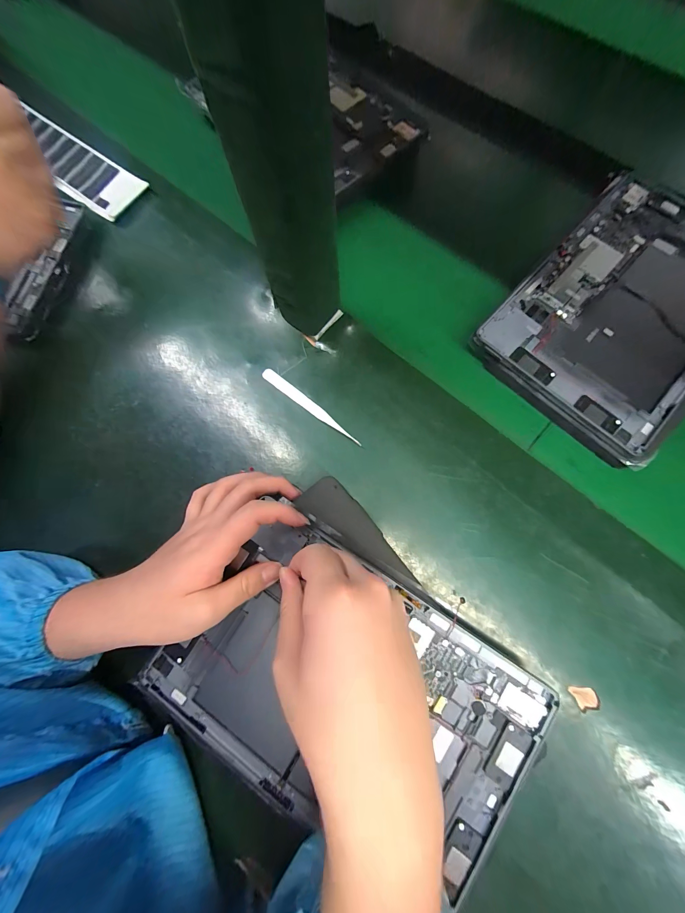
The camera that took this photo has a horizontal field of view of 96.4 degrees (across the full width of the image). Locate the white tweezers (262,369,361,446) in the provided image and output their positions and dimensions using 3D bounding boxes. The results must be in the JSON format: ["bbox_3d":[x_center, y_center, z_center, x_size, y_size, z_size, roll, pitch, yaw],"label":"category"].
[{"bbox_3d":[-0.030,-0.047,0.280,0.114,0.004,0.011,39,82,10],"label":"white tweezers"}]

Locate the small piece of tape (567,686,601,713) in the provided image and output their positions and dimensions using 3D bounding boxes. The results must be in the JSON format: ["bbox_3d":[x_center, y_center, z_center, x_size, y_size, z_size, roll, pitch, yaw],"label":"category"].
[{"bbox_3d":[0.180,0.179,0.227,0.017,0.004,0.018,-2,81,11],"label":"small piece of tape"}]

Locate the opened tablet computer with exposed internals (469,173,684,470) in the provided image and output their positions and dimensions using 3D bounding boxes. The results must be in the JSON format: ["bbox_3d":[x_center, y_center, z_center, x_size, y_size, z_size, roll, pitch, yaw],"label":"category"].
[{"bbox_3d":[0.256,-0.133,0.275,0.168,0.017,0.252,41,81,9],"label":"opened tablet computer with exposed internals"}]

